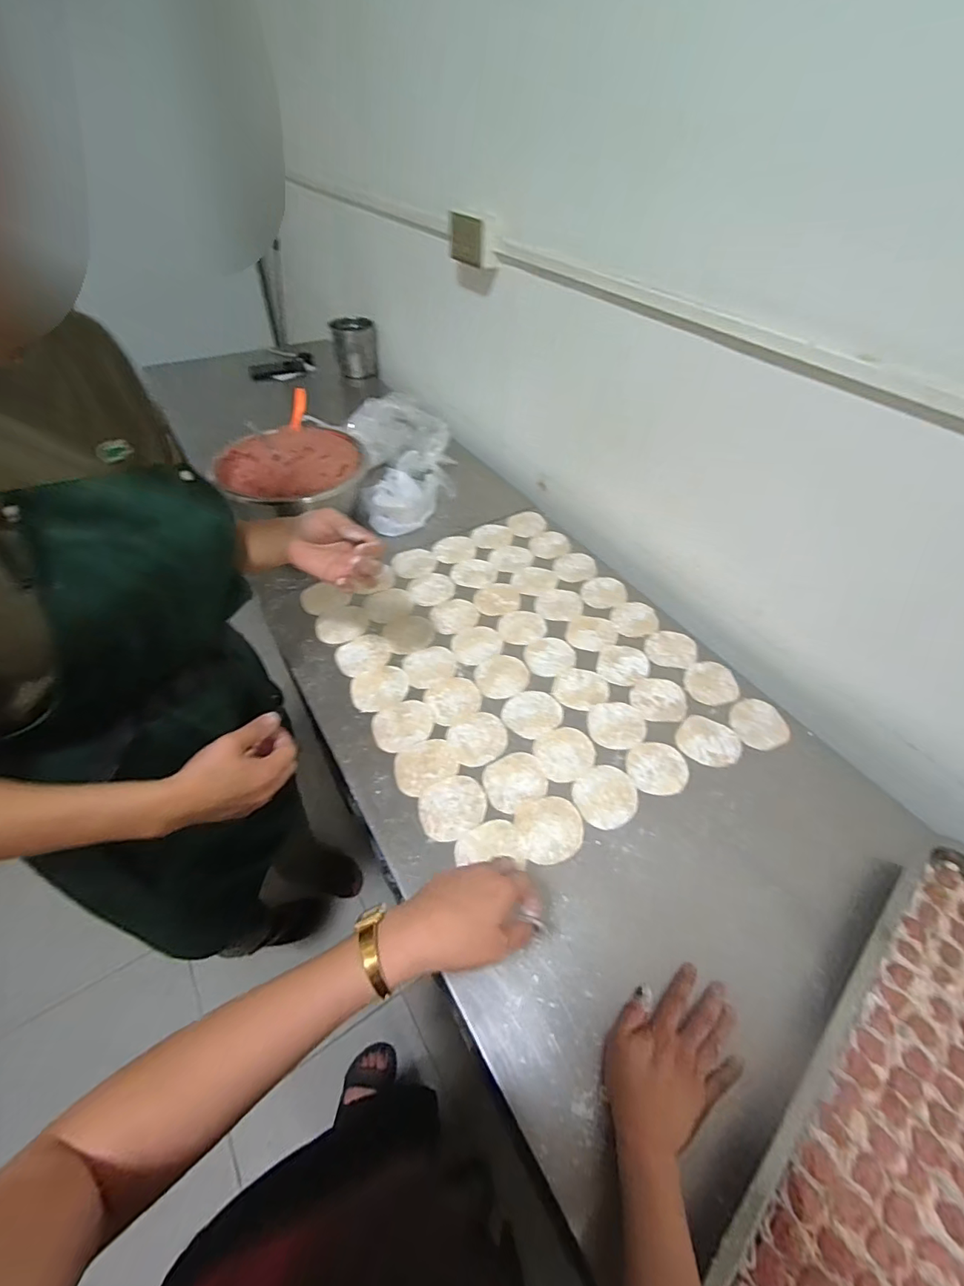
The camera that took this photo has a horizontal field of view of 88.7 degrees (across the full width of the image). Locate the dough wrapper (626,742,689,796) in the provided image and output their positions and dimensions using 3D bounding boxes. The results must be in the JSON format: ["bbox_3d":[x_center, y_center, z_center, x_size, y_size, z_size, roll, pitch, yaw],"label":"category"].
[{"bbox_3d":[0.241,0.171,0.675,0.079,0.004,0.078,18,51,11],"label":"dough wrapper"}]

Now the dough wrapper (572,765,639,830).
[{"bbox_3d":[0.164,0.200,0.646,0.083,0.004,0.076,2,50,-2],"label":"dough wrapper"}]

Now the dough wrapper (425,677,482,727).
[{"bbox_3d":[-0.043,0.082,0.740,0.077,0.004,0.076,2,50,-2],"label":"dough wrapper"}]

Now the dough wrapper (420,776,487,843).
[{"bbox_3d":[-0.038,0.209,0.632,0.085,0.004,0.076,-24,56,-22],"label":"dough wrapper"}]

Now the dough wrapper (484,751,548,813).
[{"bbox_3d":[0.045,0.180,0.658,0.082,0.004,0.072,-21,55,-20],"label":"dough wrapper"}]

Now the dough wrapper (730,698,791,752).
[{"bbox_3d":[0.410,0.120,0.732,0.085,0.010,0.081,2,50,-2],"label":"dough wrapper"}]

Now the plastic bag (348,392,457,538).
[{"bbox_3d":[-0.164,-0.406,1.081,0.222,0.116,0.361,-9,51,-11],"label":"plastic bag"}]

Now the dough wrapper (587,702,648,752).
[{"bbox_3d":[0.198,0.118,0.719,0.082,0.004,0.078,7,50,2],"label":"dough wrapper"}]

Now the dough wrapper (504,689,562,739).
[{"bbox_3d":[0.074,0.102,0.730,0.082,0.004,0.075,2,50,-2],"label":"dough wrapper"}]

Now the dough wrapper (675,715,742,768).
[{"bbox_3d":[0.325,0.140,0.706,0.086,0.004,0.079,2,50,-2],"label":"dough wrapper"}]

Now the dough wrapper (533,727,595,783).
[{"bbox_3d":[0.116,0.154,0.687,0.084,0.005,0.076,-22,55,-21],"label":"dough wrapper"}]

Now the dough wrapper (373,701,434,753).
[{"bbox_3d":[-0.112,0.116,0.707,0.084,0.004,0.073,-22,55,-21],"label":"dough wrapper"}]

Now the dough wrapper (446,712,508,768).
[{"bbox_3d":[-0.005,0.136,0.696,0.085,0.004,0.077,-28,57,-25],"label":"dough wrapper"}]

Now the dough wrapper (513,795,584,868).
[{"bbox_3d":[0.085,0.229,0.615,0.082,0.004,0.082,2,50,-2],"label":"dough wrapper"}]

